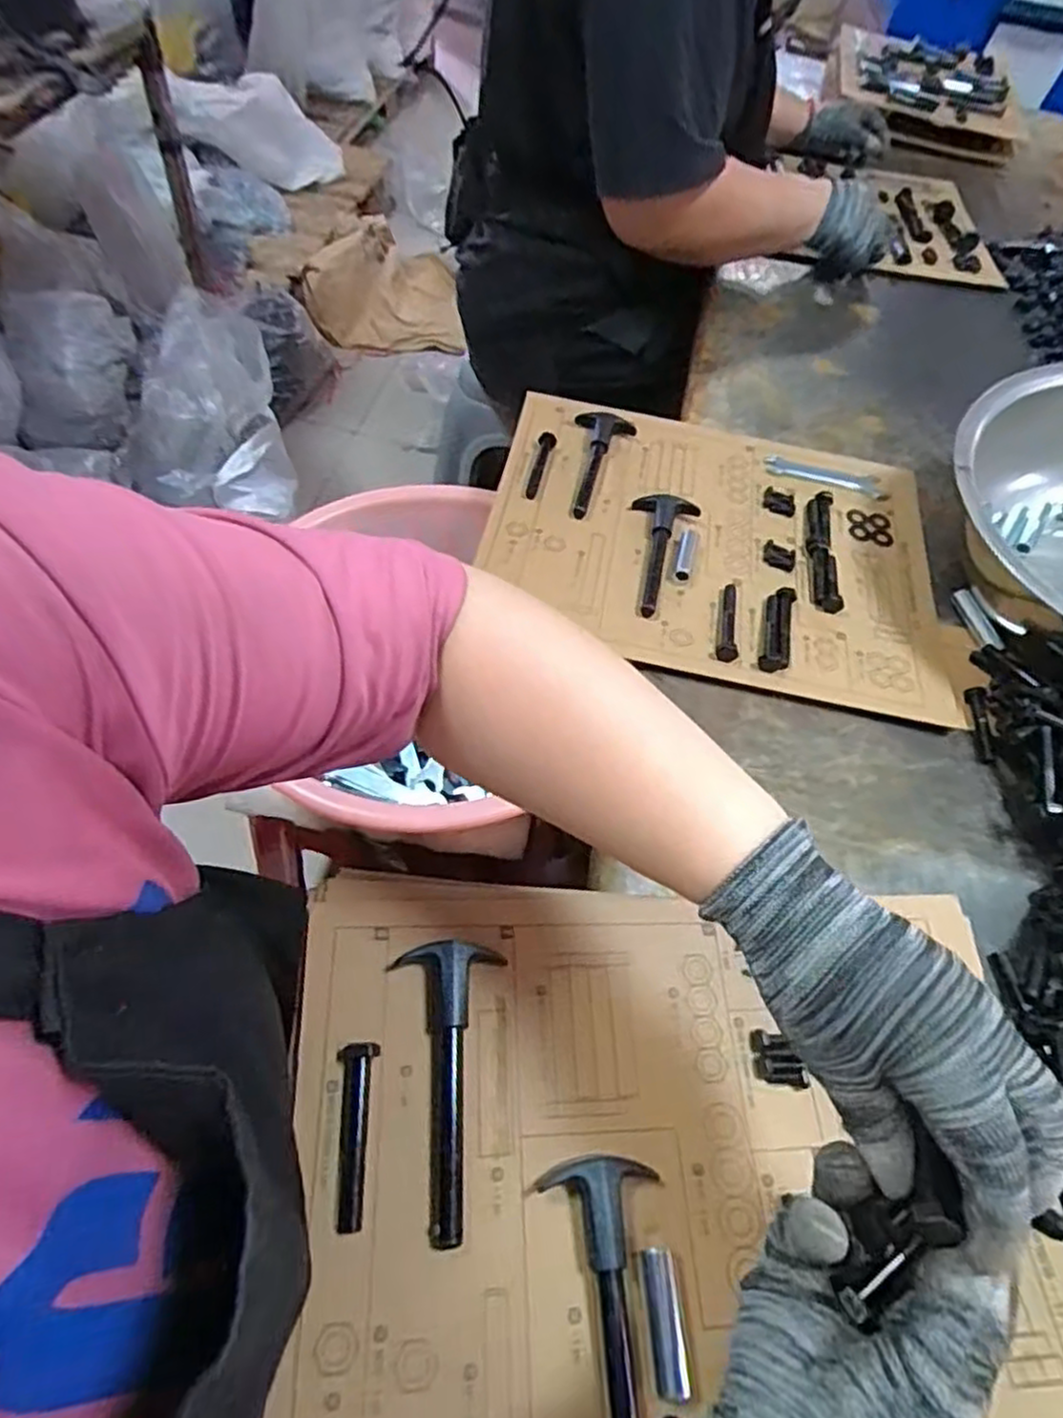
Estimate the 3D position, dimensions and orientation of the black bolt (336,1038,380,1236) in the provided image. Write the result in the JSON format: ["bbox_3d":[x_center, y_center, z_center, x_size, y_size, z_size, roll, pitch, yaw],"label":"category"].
[{"bbox_3d":[-0.083,0.196,0.339,0.018,0.012,0.075,2,58,-5],"label":"black bolt"}]

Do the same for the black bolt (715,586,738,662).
[{"bbox_3d":[0.151,-0.070,0.565,0.015,0.013,0.078,11,57,0],"label":"black bolt"}]

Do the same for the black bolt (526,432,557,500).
[{"bbox_3d":[0.007,-0.213,0.641,0.014,0.012,0.074,14,57,4],"label":"black bolt"}]

